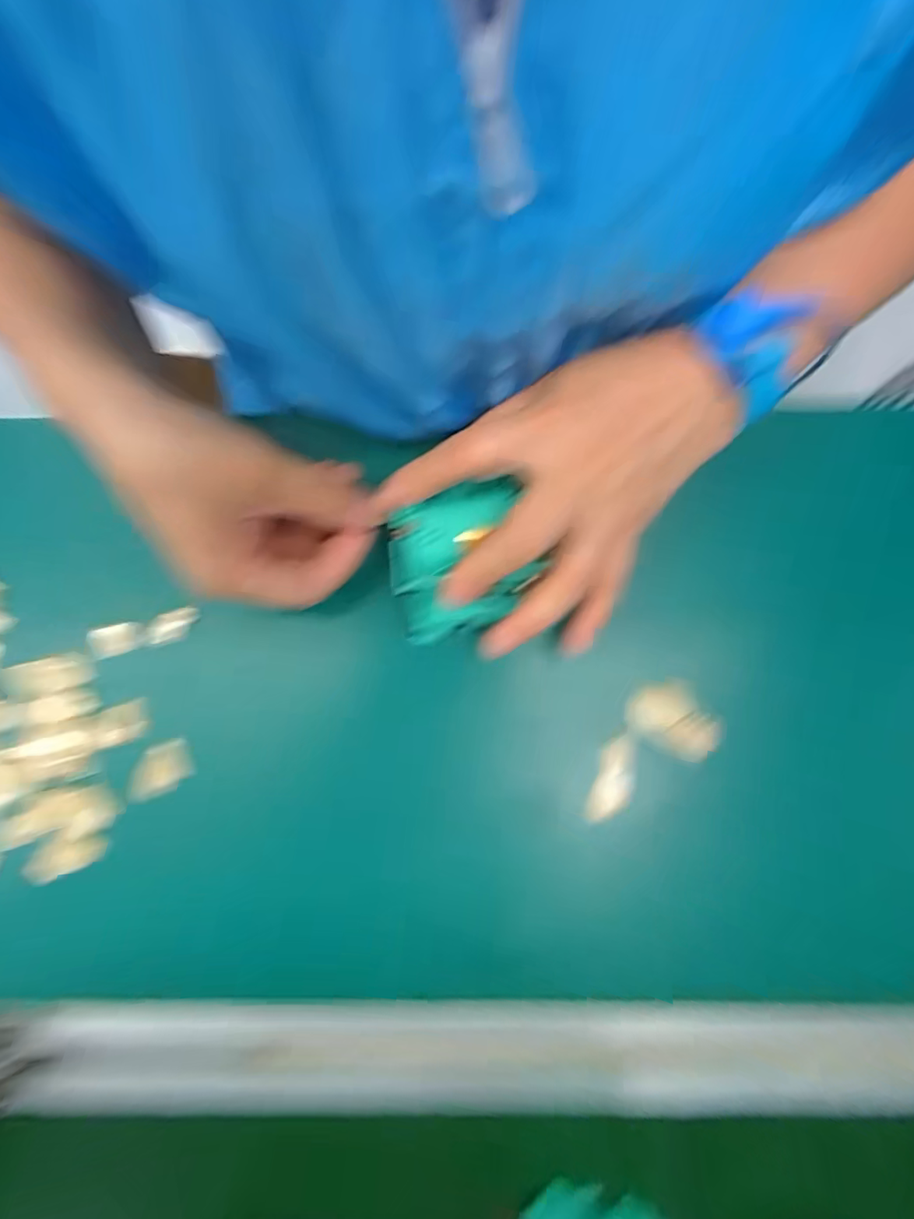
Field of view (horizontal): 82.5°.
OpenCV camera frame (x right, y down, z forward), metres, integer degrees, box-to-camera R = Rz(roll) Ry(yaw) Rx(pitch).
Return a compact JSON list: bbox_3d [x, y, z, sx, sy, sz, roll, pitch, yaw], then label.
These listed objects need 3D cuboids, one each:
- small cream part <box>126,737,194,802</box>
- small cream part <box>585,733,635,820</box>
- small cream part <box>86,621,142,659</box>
[{"bbox_3d":[-0.149,0.080,0.259,0.027,0.006,0.024,-18,78,-2],"label":"small cream part"},{"bbox_3d":[0.078,0.083,0.257,0.018,0.005,0.043,18,79,5],"label":"small cream part"},{"bbox_3d":[-0.176,0.016,0.269,0.026,0.006,0.015,-19,78,-3],"label":"small cream part"}]

